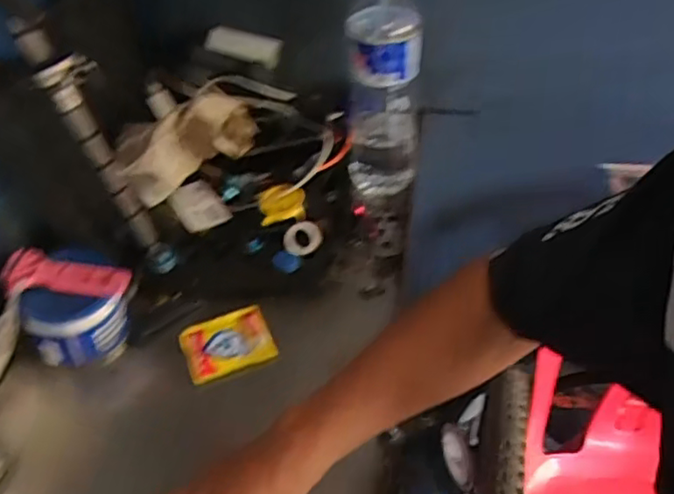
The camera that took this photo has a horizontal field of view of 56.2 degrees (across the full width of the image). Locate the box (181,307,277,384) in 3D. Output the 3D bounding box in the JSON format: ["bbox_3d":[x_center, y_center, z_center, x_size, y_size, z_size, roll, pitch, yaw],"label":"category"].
[{"bbox_3d":[-0.126,0.109,0.724,0.096,0.014,0.074,-15,46,-15],"label":"box"}]

